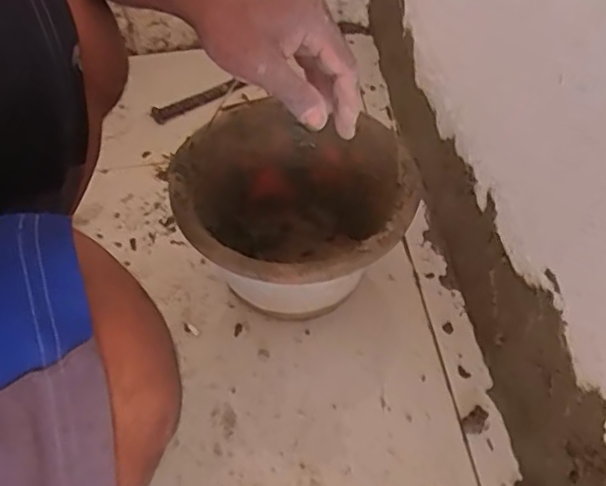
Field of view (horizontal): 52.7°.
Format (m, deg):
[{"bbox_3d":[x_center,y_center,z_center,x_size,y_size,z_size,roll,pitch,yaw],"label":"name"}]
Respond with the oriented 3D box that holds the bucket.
[{"bbox_3d":[-0.007,-0.015,0.689,0.242,0.180,0.238,-2,50,2],"label":"bucket"}]

